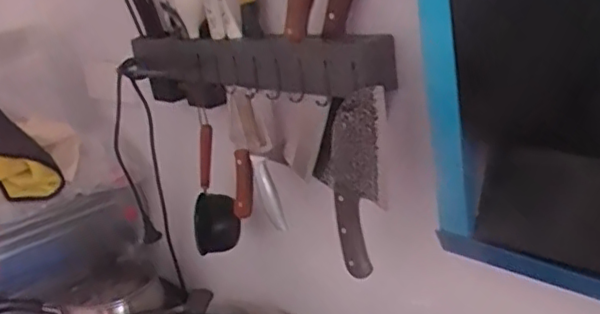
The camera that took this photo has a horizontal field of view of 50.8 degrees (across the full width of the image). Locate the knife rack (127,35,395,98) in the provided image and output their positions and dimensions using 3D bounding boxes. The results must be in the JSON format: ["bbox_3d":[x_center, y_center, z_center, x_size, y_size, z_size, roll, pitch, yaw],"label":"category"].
[{"bbox_3d":[-0.088,-0.127,0.842,0.487,0.064,0.056,10,25,43],"label":"knife rack"}]

